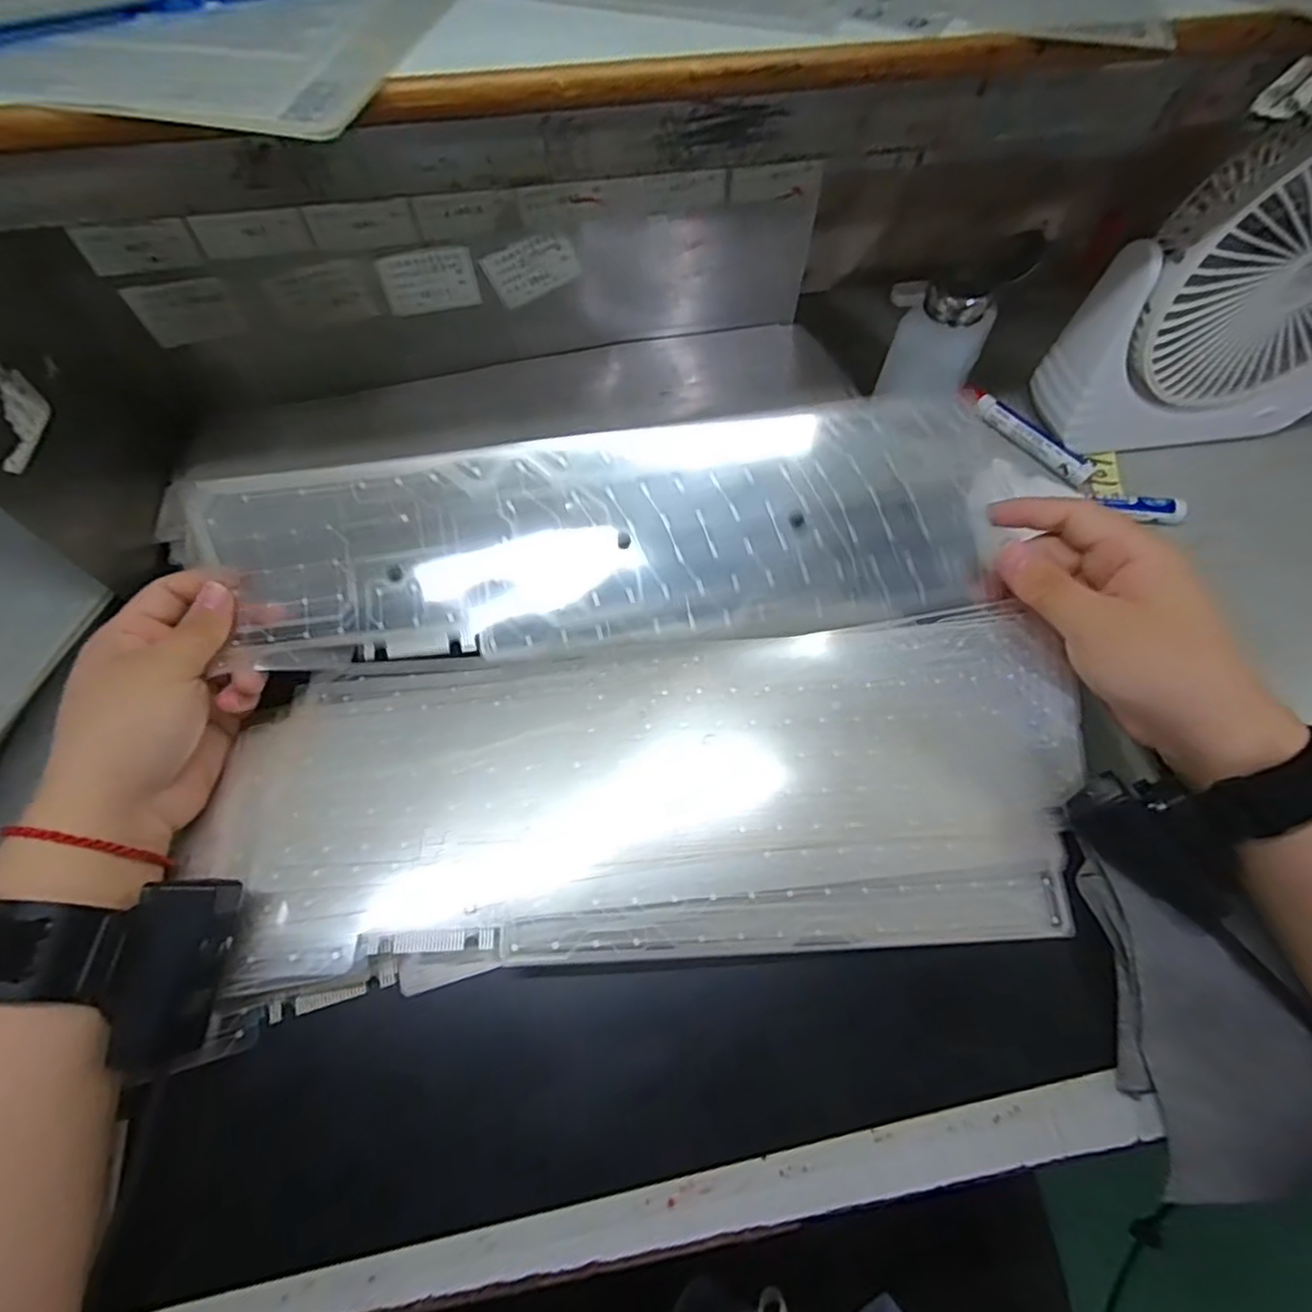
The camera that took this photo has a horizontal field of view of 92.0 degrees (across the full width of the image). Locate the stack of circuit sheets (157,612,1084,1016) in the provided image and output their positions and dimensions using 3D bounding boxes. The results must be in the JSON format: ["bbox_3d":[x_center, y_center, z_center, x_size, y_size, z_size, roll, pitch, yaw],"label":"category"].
[{"bbox_3d":[0.000,0.068,0.326,0.432,0.030,0.159,-4,65,-2],"label":"stack of circuit sheets"}]

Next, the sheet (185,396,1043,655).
[{"bbox_3d":[-0.023,-0.061,0.343,0.418,0.010,0.118,-8,88,0],"label":"sheet"}]

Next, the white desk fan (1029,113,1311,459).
[{"bbox_3d":[0.371,-0.223,0.393,0.186,0.184,0.074,-10,67,-5],"label":"white desk fan"}]

